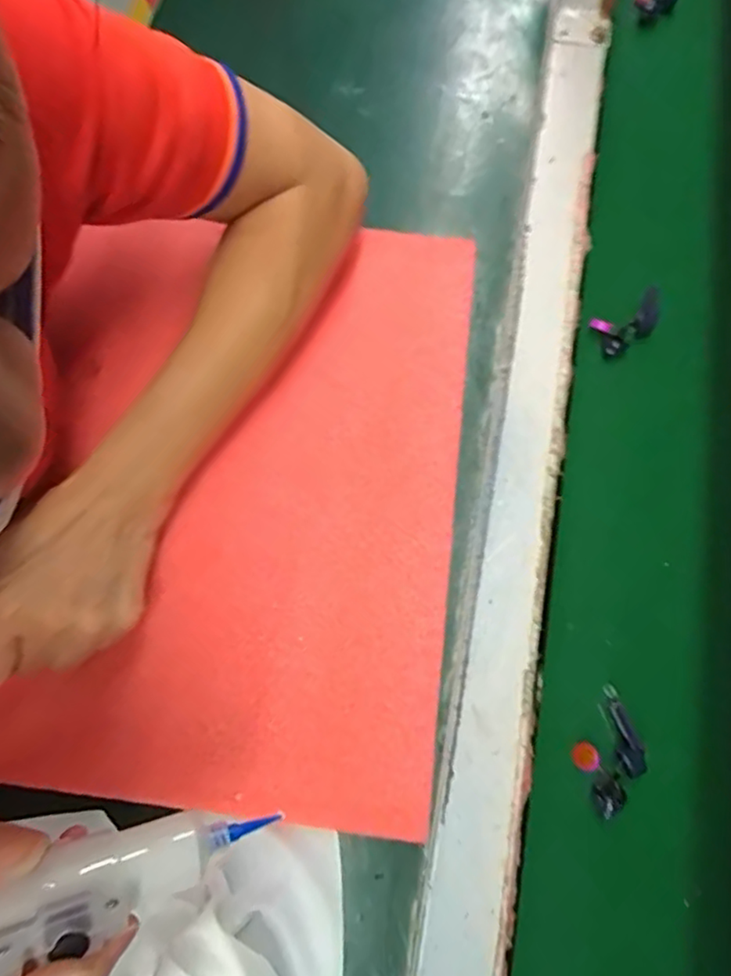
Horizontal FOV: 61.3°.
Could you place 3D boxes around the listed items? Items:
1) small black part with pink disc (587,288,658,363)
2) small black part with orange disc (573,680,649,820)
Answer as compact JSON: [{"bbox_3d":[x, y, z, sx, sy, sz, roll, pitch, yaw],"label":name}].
[{"bbox_3d":[0.162,-0.099,0.377,0.051,0.009,0.027,-29,75,-9],"label":"small black part with pink disc"},{"bbox_3d":[0.118,0.128,0.303,0.032,0.009,0.053,-16,74,-5],"label":"small black part with orange disc"}]

